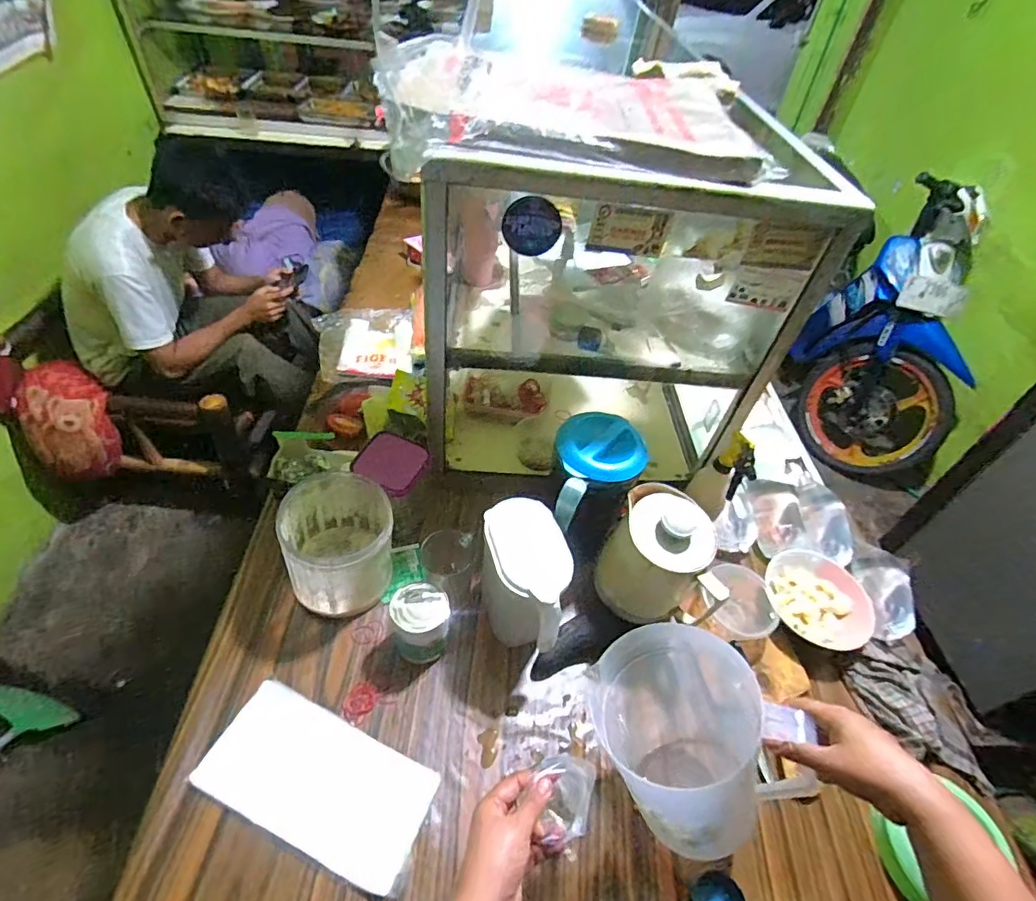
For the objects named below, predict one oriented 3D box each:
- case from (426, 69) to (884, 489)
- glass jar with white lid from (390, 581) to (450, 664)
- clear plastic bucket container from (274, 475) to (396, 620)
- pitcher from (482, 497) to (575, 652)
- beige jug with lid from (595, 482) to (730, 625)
[{"bbox_3d":[0.115,-0.259,0.856,0.518,0.563,0.407,3,47,-4],"label":"case"},{"bbox_3d":[-0.132,0.243,0.711,0.073,0.107,0.080,3,47,-4],"label":"glass jar with white lid"},{"bbox_3d":[-0.252,0.138,0.744,0.136,0.152,0.148,3,47,-4],"label":"clear plastic bucket container"},{"bbox_3d":[0.010,0.193,0.732,0.094,0.195,0.164,-10,49,-16],"label":"pitcher"},{"bbox_3d":[0.206,0.163,0.751,0.158,0.194,0.126,21,48,12],"label":"beige jug with lid"}]

